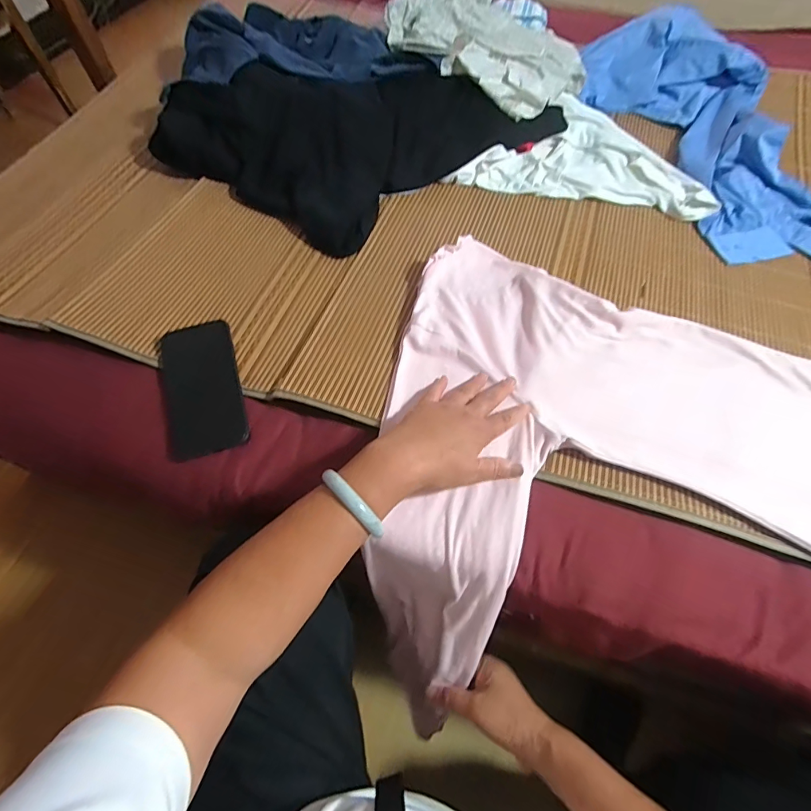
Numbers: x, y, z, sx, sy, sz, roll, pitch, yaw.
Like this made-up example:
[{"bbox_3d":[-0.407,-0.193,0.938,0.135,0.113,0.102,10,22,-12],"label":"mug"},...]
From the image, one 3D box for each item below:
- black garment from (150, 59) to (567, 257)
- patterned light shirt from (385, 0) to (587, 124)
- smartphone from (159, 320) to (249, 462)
[{"bbox_3d":[-0.077,-0.449,0.706,0.514,0.079,0.371,-37,67,-19],"label":"black garment"},{"bbox_3d":[0.164,-0.674,0.836,0.336,0.082,0.460,-28,65,-15],"label":"patterned light shirt"},{"bbox_3d":[-0.231,-0.019,0.500,0.083,0.010,0.152,-16,72,-7],"label":"smartphone"}]

